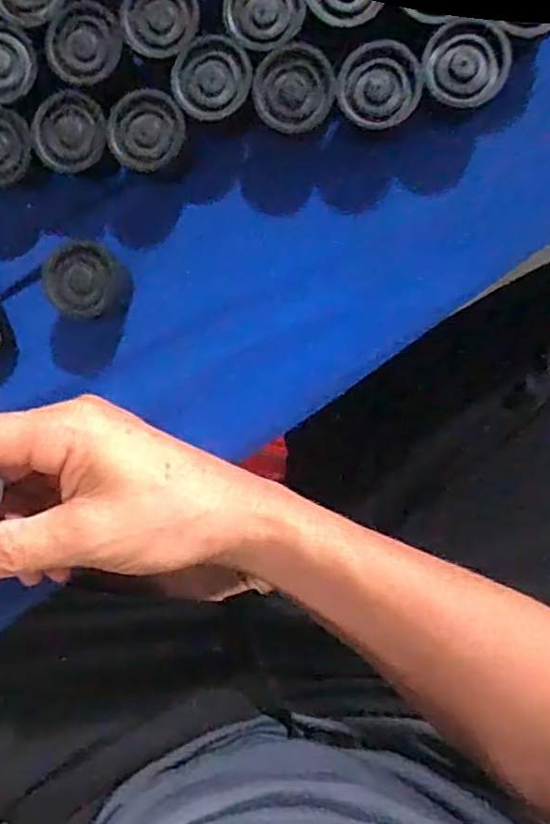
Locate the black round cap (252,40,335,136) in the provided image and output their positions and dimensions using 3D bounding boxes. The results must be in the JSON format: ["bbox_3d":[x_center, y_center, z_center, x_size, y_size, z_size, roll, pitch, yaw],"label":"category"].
[{"bbox_3d":[0.008,-0.140,0.283,0.034,0.007,0.034,1,95,7],"label":"black round cap"}]

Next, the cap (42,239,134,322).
[{"bbox_3d":[-0.090,-0.064,0.319,0.033,0.030,0.034,1,95,7],"label":"cap"}]

